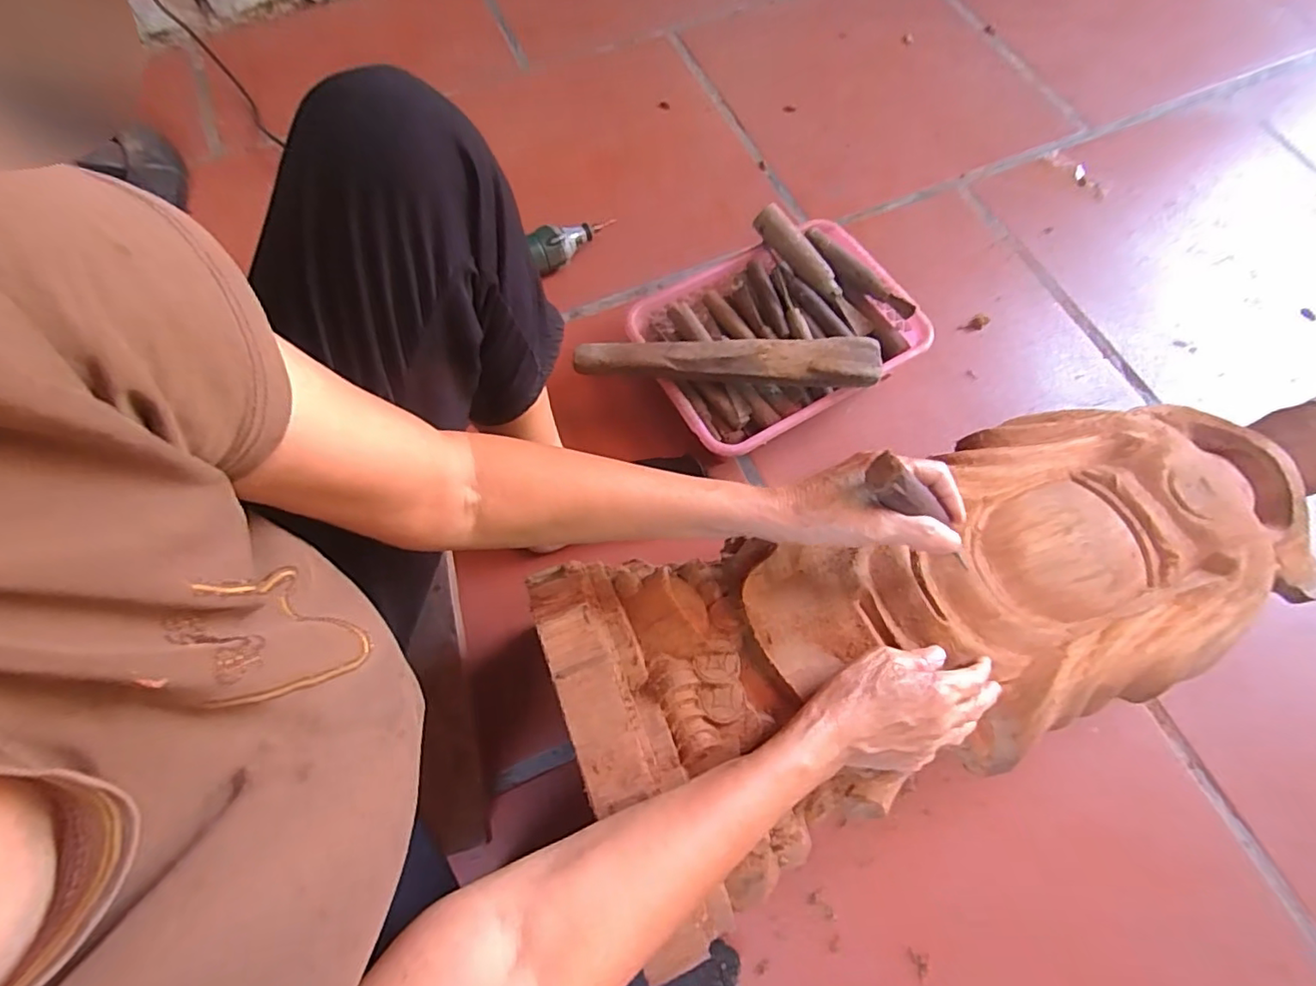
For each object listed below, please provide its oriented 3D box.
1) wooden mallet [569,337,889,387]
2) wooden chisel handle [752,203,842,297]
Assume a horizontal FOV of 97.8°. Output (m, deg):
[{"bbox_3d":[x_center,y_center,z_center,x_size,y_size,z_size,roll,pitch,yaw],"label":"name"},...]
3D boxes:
[{"bbox_3d":[0.077,-0.145,0.640,0.330,0.031,0.046,0,69,0],"label":"wooden mallet"},{"bbox_3d":[0.176,-0.297,0.715,0.135,0.026,0.030,46,75,-1],"label":"wooden chisel handle"}]

